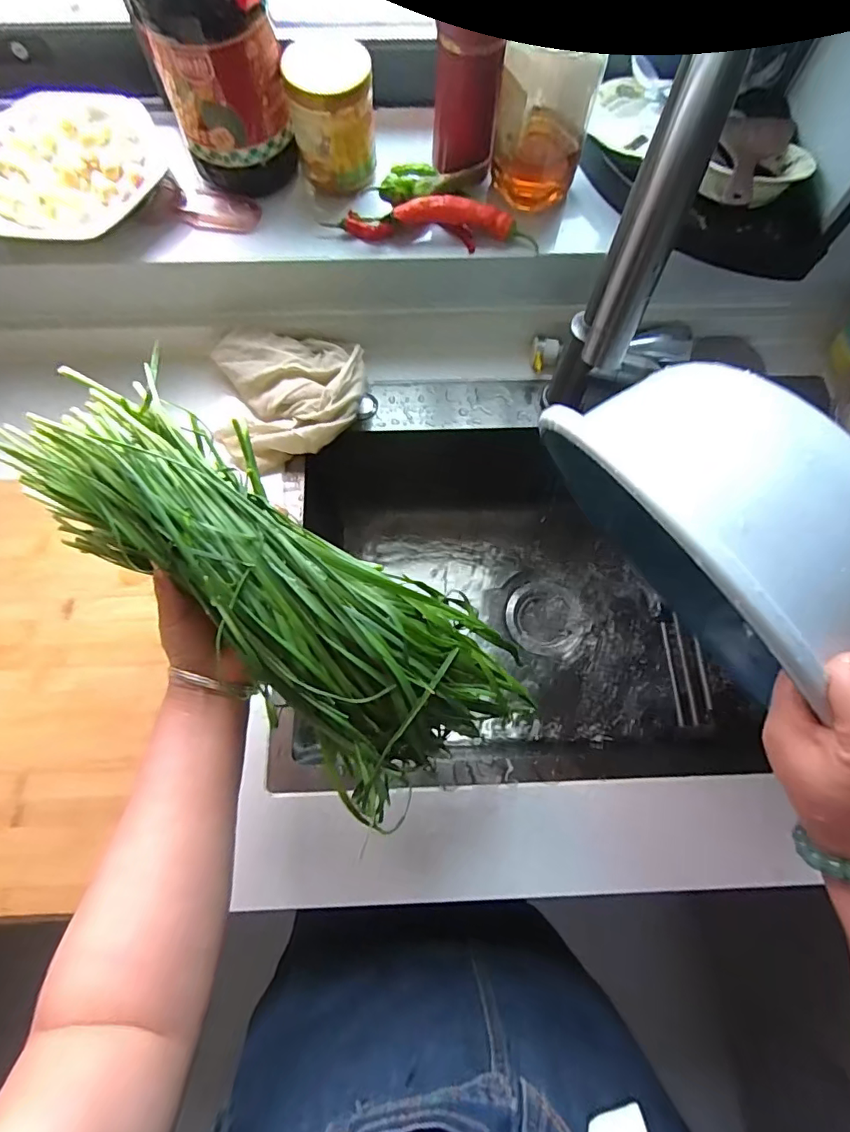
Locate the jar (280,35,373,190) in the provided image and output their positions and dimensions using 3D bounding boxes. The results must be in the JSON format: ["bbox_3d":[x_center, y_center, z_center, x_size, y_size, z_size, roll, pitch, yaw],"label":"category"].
[{"bbox_3d":[-0.091,-0.446,0.525,0.079,0.105,0.071,-7,71,-4],"label":"jar"}]

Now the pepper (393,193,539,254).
[{"bbox_3d":[0.044,-0.354,0.538,0.146,0.030,0.029,7,71,1],"label":"pepper"}]

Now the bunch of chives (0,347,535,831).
[{"bbox_3d":[-0.092,0.018,0.347,0.333,0.091,0.147,38,74,-7],"label":"bunch of chives"}]

